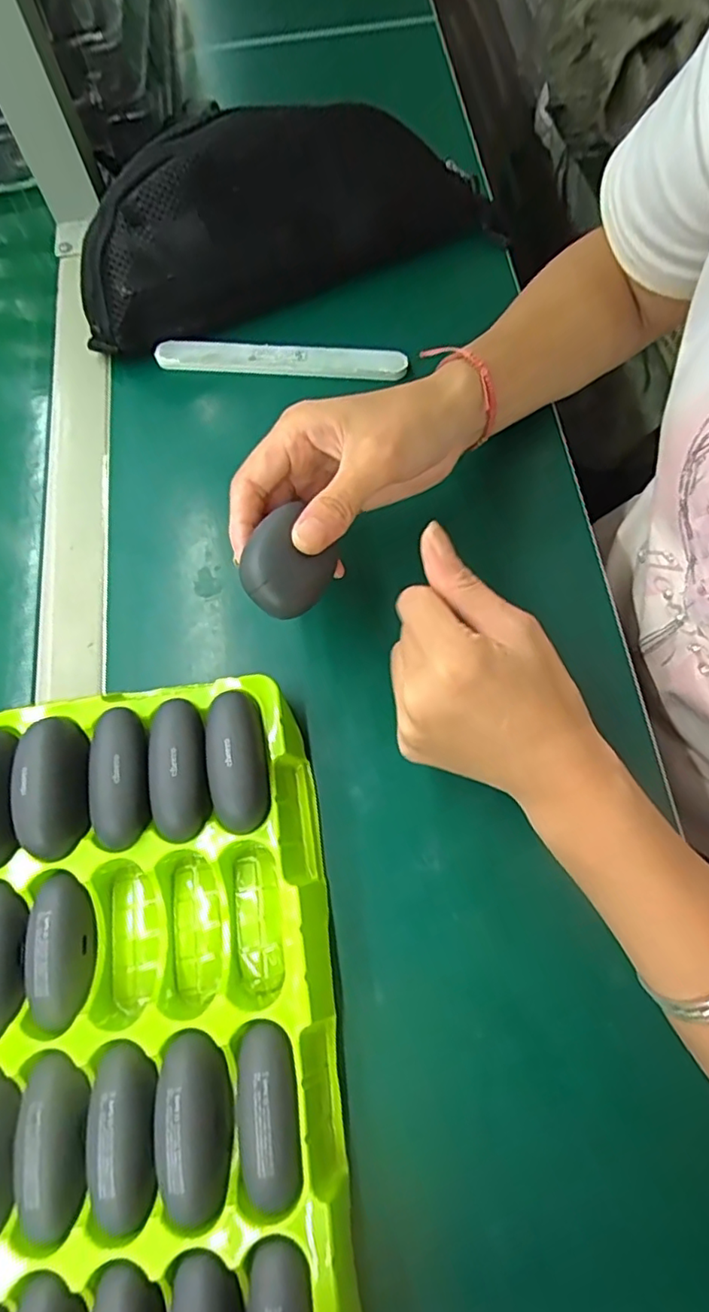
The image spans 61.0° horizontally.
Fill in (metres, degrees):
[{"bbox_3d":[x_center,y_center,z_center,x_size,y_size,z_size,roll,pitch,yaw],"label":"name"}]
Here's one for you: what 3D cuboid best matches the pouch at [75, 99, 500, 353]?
[{"bbox_3d":[-0.060,-0.318,0.429,0.294,0.108,0.070,-28,41,-8],"label":"pouch"}]

